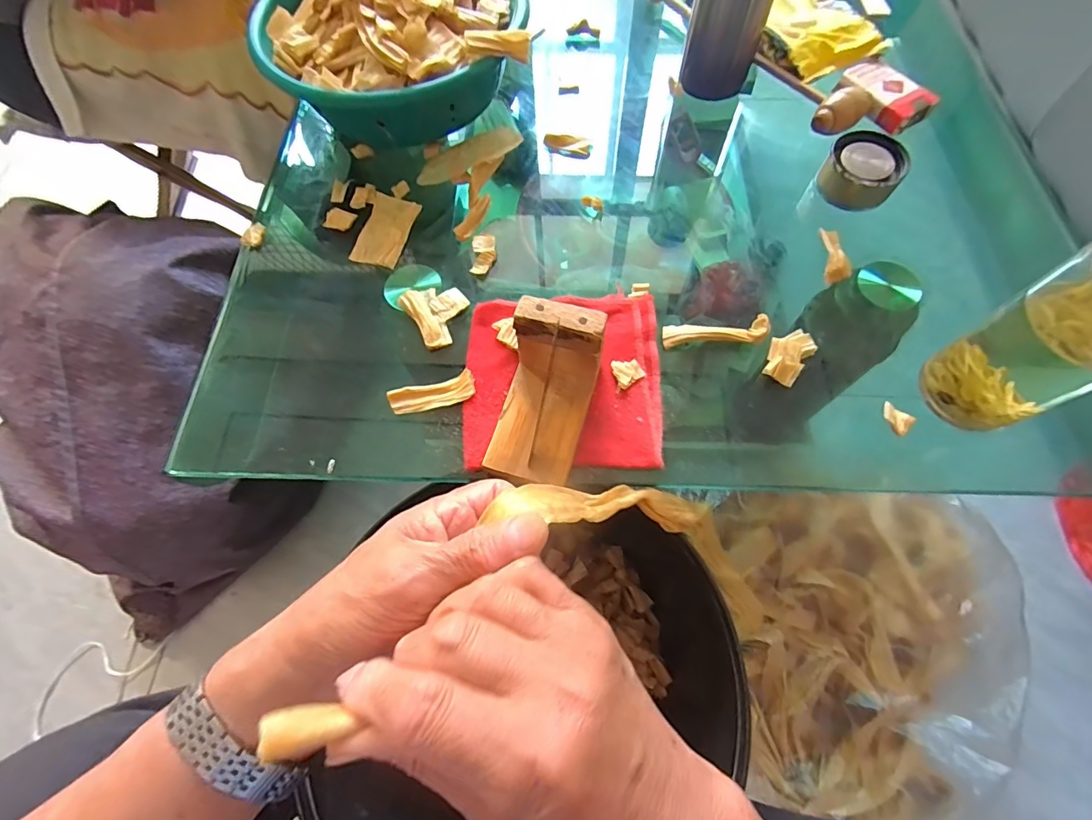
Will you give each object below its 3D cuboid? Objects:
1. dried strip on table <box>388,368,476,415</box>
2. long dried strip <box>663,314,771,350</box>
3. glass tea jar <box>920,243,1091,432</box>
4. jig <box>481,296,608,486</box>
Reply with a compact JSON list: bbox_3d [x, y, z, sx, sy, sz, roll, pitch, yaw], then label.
[{"bbox_3d":[-0.090,-0.013,0.371,0.066,0.011,0.022,-14,67,-4],"label":"dried strip on table"},{"bbox_3d":[0.141,-0.064,0.386,0.084,0.013,0.023,-2,67,1],"label":"long dried strip"},{"bbox_3d":[0.323,-0.047,0.289,0.068,0.153,0.068,-1,67,2],"label":"glass tea jar"},{"bbox_3d":[-0.002,-0.010,0.319,0.060,0.067,0.107,15,69,8],"label":"jig"}]

